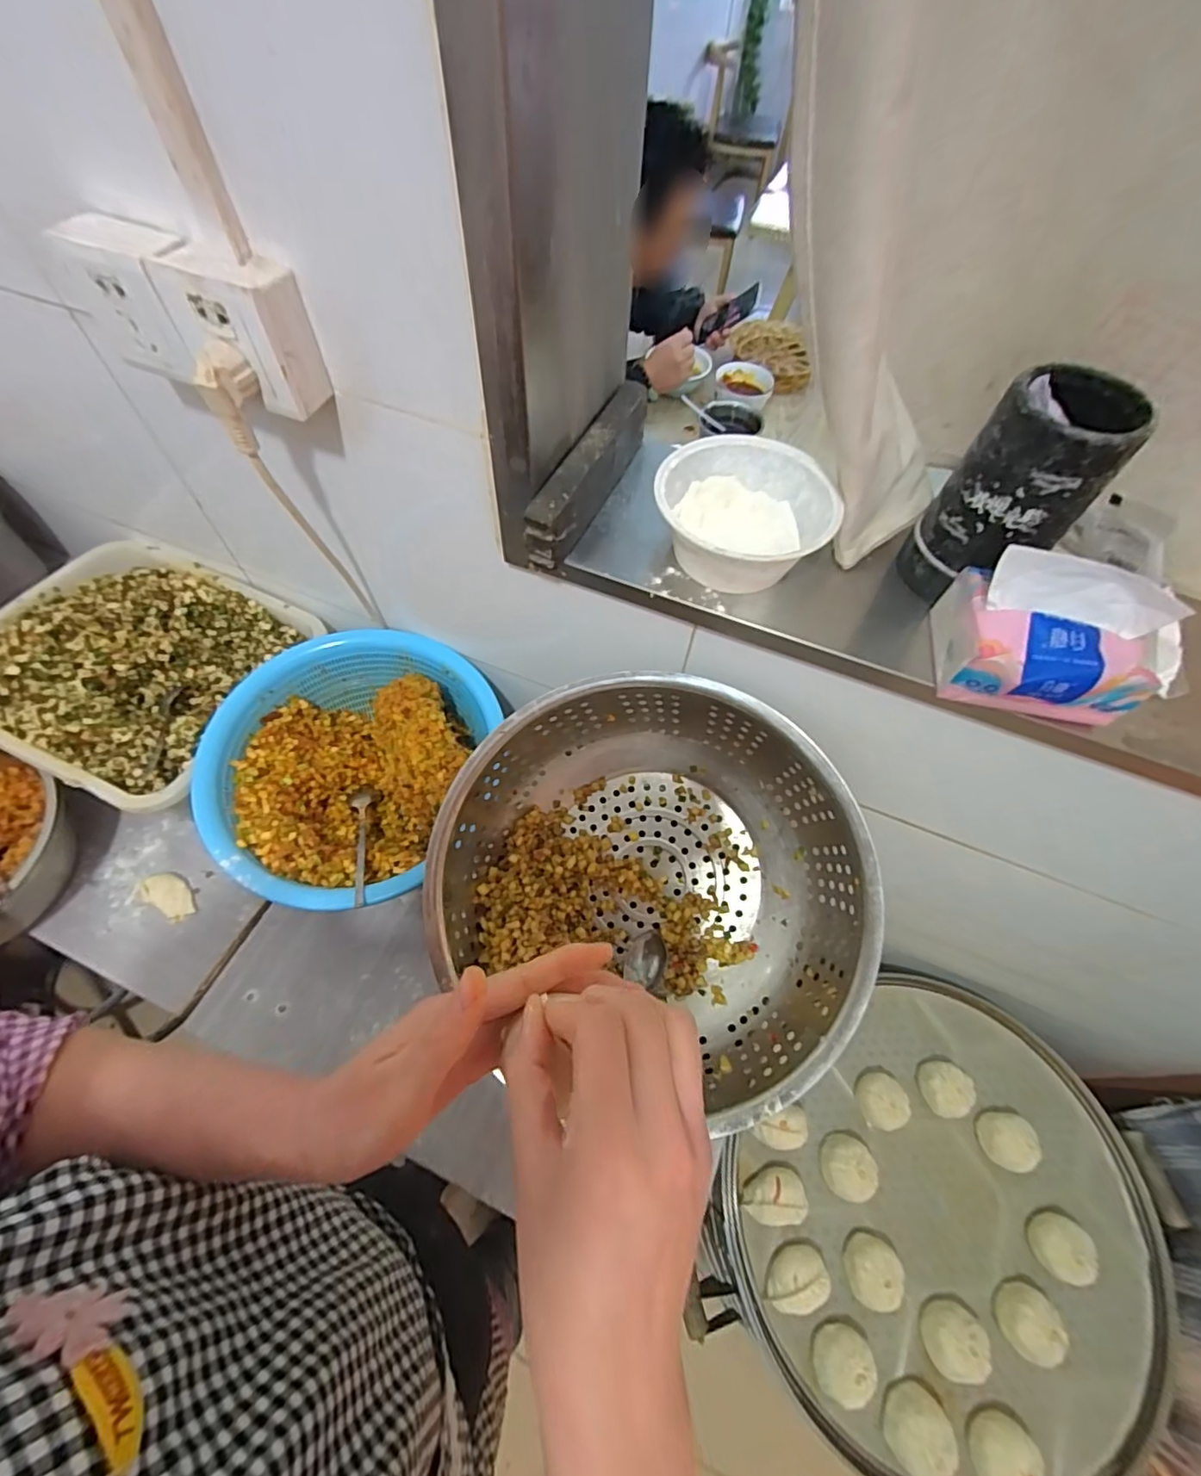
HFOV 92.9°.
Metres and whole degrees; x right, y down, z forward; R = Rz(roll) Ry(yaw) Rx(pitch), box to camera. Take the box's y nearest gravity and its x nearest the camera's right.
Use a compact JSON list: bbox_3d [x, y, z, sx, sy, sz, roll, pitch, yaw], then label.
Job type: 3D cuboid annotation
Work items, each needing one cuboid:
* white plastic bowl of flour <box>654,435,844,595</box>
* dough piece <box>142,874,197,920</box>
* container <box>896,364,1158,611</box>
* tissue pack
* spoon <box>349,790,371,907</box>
[{"bbox_3d":[0.117,-0.179,0.471,0.138,0.061,0.136,1,58,-1],"label":"white plastic bowl of flour"},{"bbox_3d":[-0.508,0.186,0.677,0.073,0.008,0.038,27,61,14],"label":"dough piece"},{"bbox_3d":[0.307,-0.179,0.427,0.087,0.149,0.095,1,58,-1],"label":"container"},{"bbox_3d":[0.323,-0.078,0.404,0.125,0.093,0.090,9,58,4],"label":"tissue pack"},{"bbox_3d":[-0.266,0.114,0.630,0.025,0.021,0.186,-16,38,-11],"label":"spoon"}]

